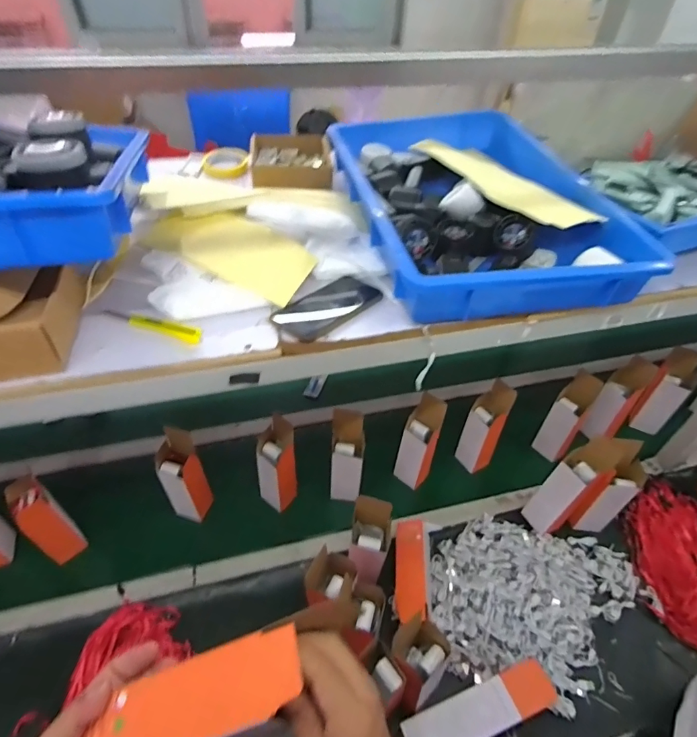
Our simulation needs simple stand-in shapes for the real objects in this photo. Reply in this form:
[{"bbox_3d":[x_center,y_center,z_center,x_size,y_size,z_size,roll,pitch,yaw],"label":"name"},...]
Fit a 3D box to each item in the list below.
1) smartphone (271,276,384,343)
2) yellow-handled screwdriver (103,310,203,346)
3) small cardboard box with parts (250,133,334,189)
[{"bbox_3d":[-0.026,-0.087,0.633,0.079,0.005,0.158,35,52,27],"label":"smartphone"},{"bbox_3d":[-0.253,-0.057,0.584,0.131,0.015,0.026,11,45,8],"label":"yellow-handled screwdriver"},{"bbox_3d":[-0.119,-0.433,0.935,0.169,0.044,0.188,-7,46,-11],"label":"small cardboard box with parts"}]

